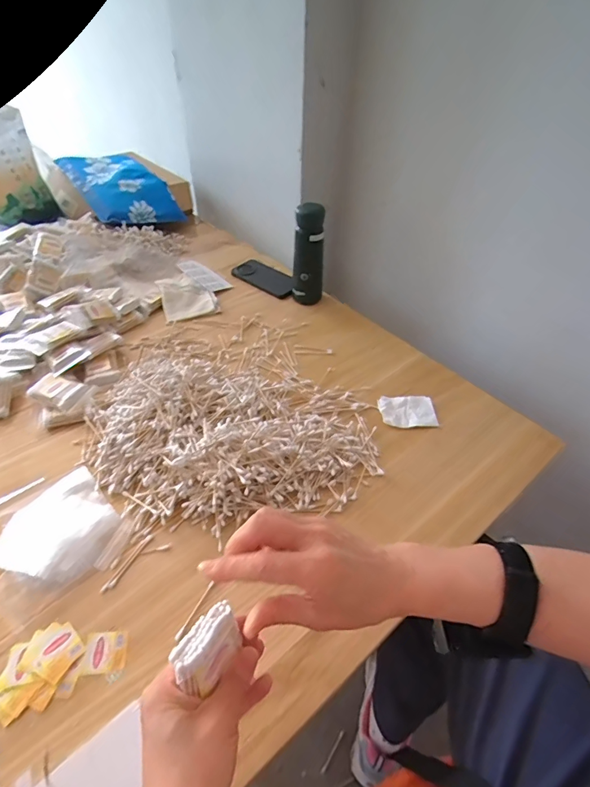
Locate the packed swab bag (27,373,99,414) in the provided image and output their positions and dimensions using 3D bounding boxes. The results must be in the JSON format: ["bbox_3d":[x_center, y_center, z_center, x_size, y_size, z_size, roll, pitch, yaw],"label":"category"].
[{"bbox_3d":[-0.376,-0.003,0.693,0.087,0.015,0.061,25,51,5],"label":"packed swab bag"}]

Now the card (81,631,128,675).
[{"bbox_3d":[-0.205,0.278,0.462,0.045,0.004,0.037,-3,45,-4],"label":"card"}]

